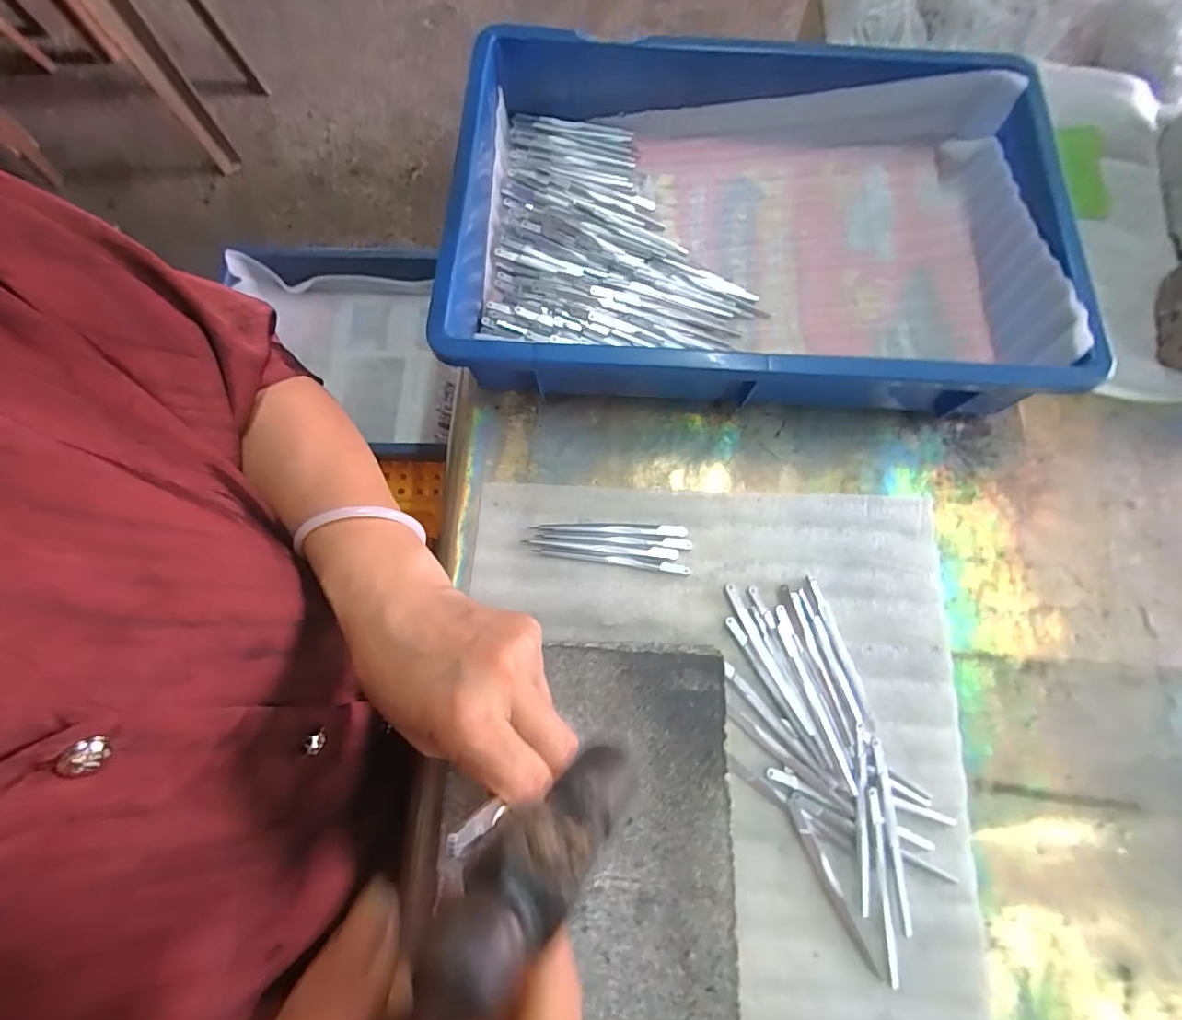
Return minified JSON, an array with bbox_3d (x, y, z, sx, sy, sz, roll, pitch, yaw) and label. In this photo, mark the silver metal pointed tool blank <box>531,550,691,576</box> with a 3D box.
[{"bbox_3d":[0.015,0.034,0.364,0.108,0.004,0.007,8,74,1],"label":"silver metal pointed tool blank"}]

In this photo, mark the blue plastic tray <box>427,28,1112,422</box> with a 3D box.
[{"bbox_3d":[0.122,-0.214,0.396,0.448,0.076,0.290,3,74,0],"label":"blue plastic tray"}]

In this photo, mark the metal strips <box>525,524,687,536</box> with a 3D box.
[{"bbox_3d":[0.013,0.013,0.371,0.108,0.004,0.008,2,74,0],"label":"metal strips"}]

